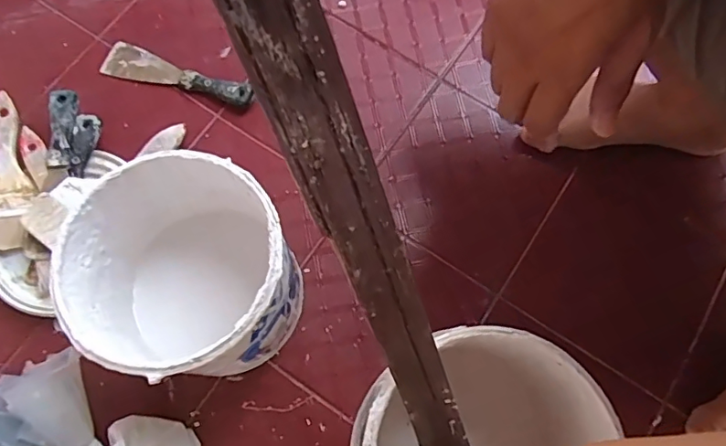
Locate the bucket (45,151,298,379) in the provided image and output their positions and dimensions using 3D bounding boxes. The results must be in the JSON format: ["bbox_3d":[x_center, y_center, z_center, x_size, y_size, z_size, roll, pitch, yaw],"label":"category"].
[{"bbox_3d":[-0.154,0.053,0.503,0.177,0.186,0.173,0,73,2],"label":"bucket"}]

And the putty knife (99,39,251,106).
[{"bbox_3d":[-0.236,-0.185,0.661,0.206,0.020,0.045,21,75,8],"label":"putty knife"}]

